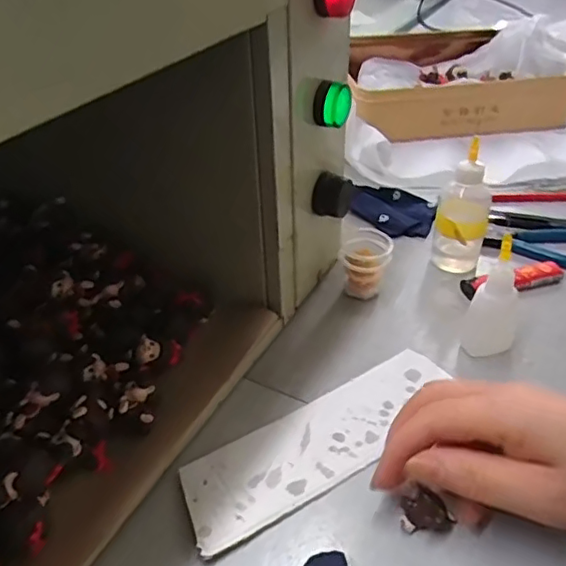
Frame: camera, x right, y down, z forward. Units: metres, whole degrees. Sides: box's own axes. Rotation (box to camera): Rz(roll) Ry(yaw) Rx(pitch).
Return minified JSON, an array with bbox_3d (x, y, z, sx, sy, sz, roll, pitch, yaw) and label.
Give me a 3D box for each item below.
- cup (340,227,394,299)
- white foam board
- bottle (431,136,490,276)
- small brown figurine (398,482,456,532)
[{"bbox_3d":[0.062,-0.016,0.442,0.034,0.037,0.040,9,39,14],"label":"cup"},{"bbox_3d":[0.025,0.090,0.343,0.181,0.005,0.055,-23,44,-28],"label":"white foam board"},{"bbox_3d":[0.139,-0.053,0.449,0.039,0.099,0.034,15,41,21],"label":"bottle"},{"bbox_3d":[0.073,0.116,0.295,0.028,0.017,0.017,14,40,10],"label":"small brown figurine"}]

